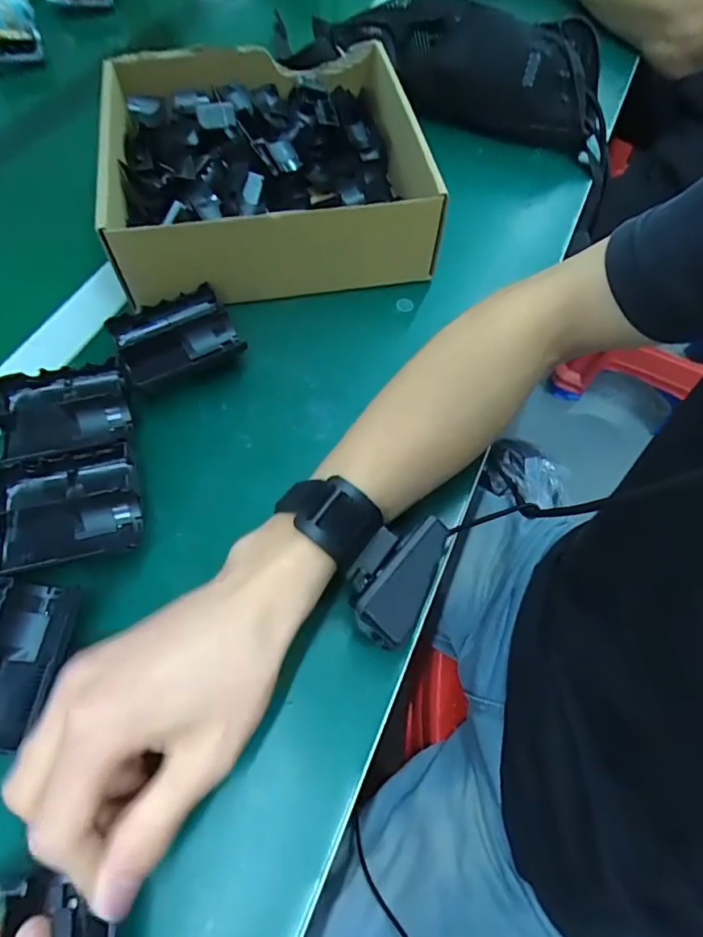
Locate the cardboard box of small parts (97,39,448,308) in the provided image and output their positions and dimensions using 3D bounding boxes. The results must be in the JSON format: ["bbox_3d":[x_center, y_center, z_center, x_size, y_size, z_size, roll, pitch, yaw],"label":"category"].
[{"bbox_3d":[-0.063,-0.253,0.432,0.258,0.069,0.229,-9,62,-7],"label":"cardboard box of small parts"}]

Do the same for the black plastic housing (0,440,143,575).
[{"bbox_3d":[-0.163,0.022,0.298,0.077,0.023,0.065,-17,63,-11],"label":"black plastic housing"}]

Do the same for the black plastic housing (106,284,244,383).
[{"bbox_3d":[-0.122,-0.091,0.359,0.078,0.022,0.059,-23,64,-14],"label":"black plastic housing"}]

